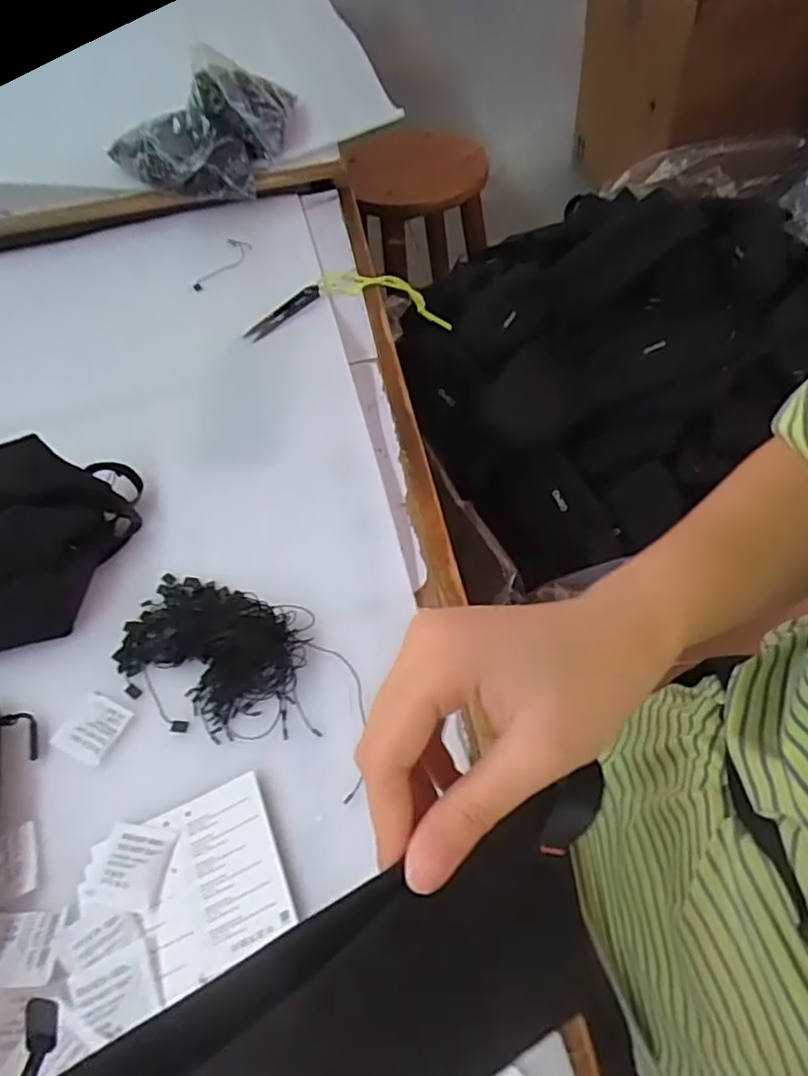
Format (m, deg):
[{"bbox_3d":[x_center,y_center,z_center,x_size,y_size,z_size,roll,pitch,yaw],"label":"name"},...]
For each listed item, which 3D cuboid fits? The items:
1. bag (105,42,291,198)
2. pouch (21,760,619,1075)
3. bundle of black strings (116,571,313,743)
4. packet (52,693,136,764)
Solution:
[{"bbox_3d":[-0.230,-0.454,0.724,0.205,0.112,0.104,-11,53,-3],"label":"bag"},{"bbox_3d":[-0.012,0.151,0.194,0.190,0.087,0.020,-17,9,-24],"label":"pouch"},{"bbox_3d":[-0.131,0.067,0.431,0.130,0.026,0.086,19,57,19],"label":"bundle of black strings"},{"bbox_3d":[-0.197,0.119,0.415,0.039,0.004,0.039,18,57,19],"label":"packet"}]

